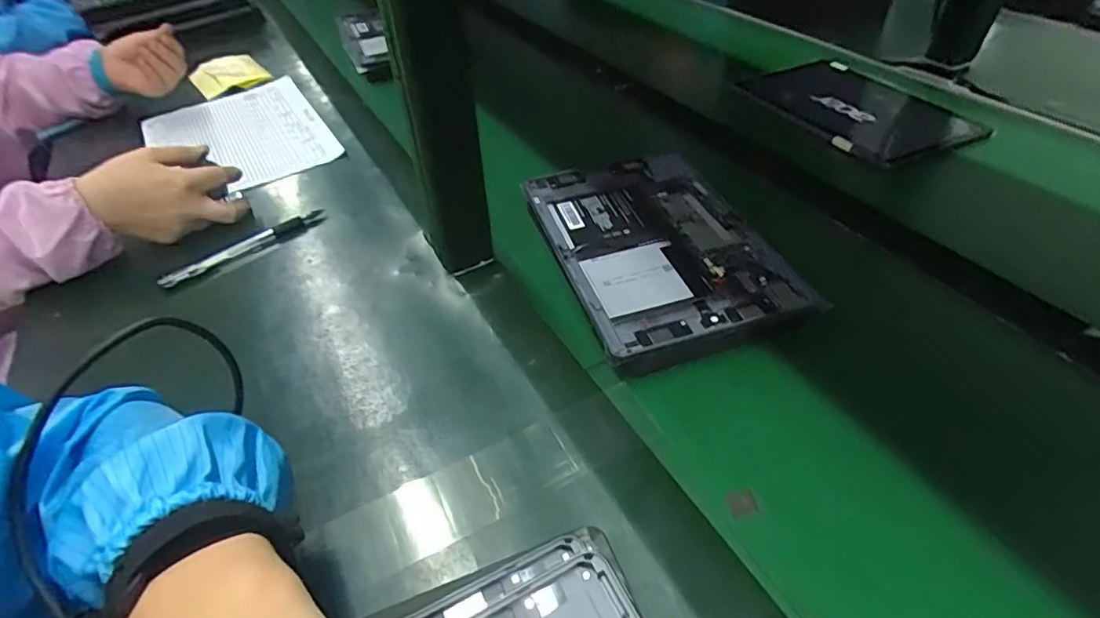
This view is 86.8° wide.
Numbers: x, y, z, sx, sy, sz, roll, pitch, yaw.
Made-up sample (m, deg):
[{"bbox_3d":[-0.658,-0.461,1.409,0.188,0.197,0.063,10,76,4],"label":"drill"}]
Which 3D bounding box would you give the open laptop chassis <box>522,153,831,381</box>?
[{"bbox_3d":[0.089,-0.060,0.511,0.171,0.023,0.249,-13,44,-11],"label":"open laptop chassis"}]

